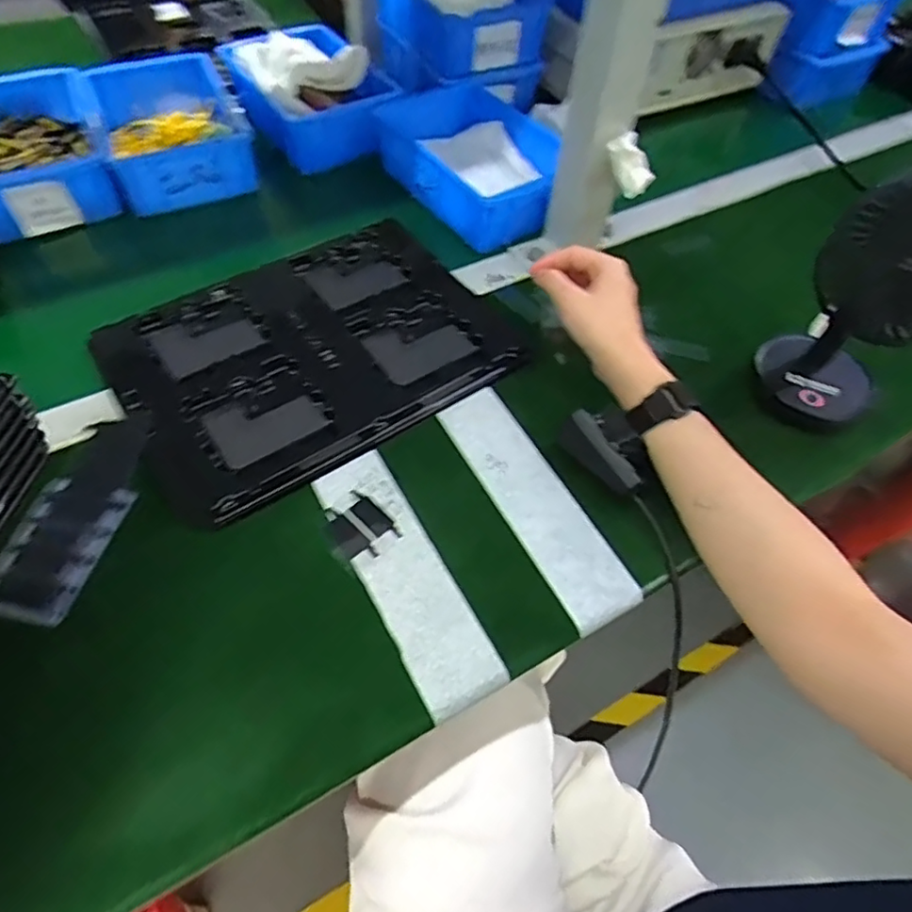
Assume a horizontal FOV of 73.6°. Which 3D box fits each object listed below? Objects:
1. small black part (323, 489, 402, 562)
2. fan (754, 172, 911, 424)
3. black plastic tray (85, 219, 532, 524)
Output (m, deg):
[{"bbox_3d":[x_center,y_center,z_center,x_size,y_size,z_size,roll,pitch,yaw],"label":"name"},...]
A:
[{"bbox_3d":[-0.068,0.049,0.425,0.041,0.004,0.049,-34,64,-24],"label":"small black part"},{"bbox_3d":[0.320,-0.111,0.464,0.107,0.183,0.100,37,61,20],"label":"fan"},{"bbox_3d":[-0.115,-0.091,0.504,0.292,0.028,0.214,-31,62,-23],"label":"black plastic tray"}]

